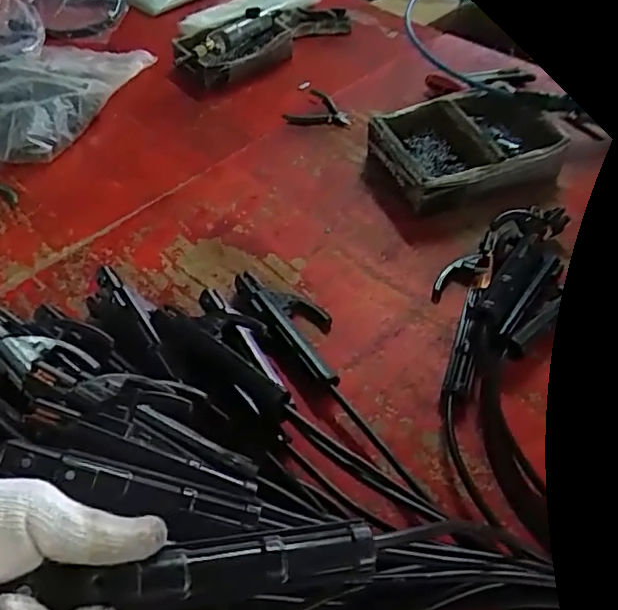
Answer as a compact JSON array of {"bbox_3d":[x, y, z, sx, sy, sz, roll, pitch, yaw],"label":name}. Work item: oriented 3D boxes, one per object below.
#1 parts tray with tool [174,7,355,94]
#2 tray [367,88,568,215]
[{"bbox_3d":[-0.095,-0.534,1.149,0.170,0.065,0.365,37,62,27],"label":"parts tray with tool"},{"bbox_3d":[0.227,-0.236,0.881,0.245,0.070,0.201,-14,52,-8],"label":"tray"}]

